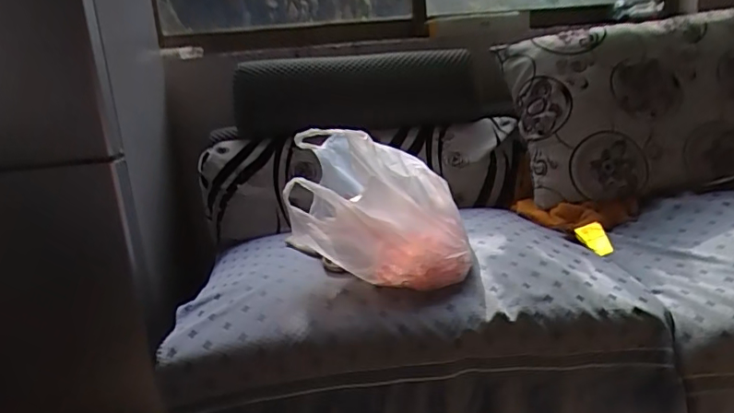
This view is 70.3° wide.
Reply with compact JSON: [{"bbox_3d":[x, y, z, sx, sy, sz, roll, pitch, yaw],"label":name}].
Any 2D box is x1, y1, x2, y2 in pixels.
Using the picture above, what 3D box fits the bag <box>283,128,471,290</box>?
[{"bbox_3d":[0.013,0.001,1.092,0.365,0.289,0.257,-4,14,6],"label":"bag"}]

